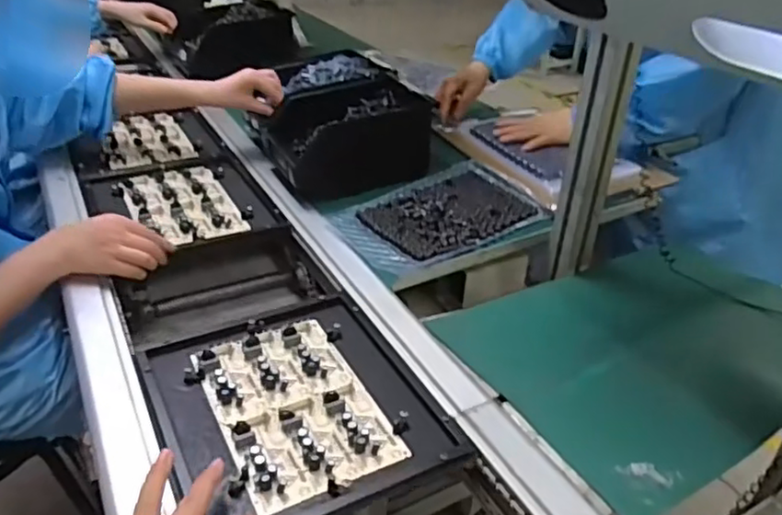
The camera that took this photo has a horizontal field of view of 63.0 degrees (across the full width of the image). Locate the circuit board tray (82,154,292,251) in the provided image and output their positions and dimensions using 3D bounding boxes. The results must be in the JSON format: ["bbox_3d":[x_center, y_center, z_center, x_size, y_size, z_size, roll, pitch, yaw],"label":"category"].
[{"bbox_3d":[-0.291,-0.075,0.886,0.220,0.026,0.235,-16,37,-25],"label":"circuit board tray"}]

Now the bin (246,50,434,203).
[{"bbox_3d":[-0.090,-0.215,0.989,0.217,0.122,0.269,-12,36,-21],"label":"bin"}]

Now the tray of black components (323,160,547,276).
[{"bbox_3d":[0.065,-0.060,0.859,0.256,0.025,0.167,-18,38,-28],"label":"tray of black components"}]

